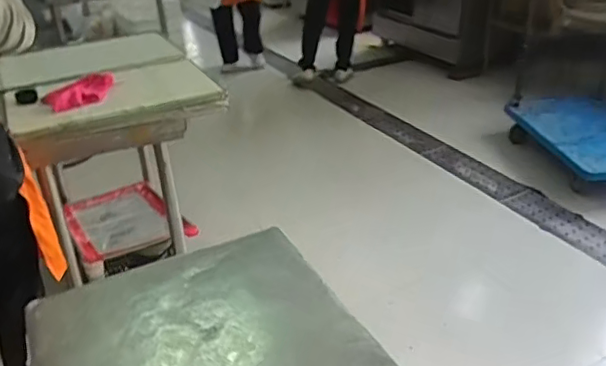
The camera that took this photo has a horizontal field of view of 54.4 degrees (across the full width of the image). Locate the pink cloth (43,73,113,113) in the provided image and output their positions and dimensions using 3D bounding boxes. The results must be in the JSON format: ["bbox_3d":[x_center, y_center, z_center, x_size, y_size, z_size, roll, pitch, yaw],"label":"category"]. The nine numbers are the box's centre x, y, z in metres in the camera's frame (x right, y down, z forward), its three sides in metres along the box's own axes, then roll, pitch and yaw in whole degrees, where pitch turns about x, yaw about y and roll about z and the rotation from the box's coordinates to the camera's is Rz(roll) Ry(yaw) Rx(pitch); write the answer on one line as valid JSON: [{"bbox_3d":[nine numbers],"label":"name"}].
[{"bbox_3d":[-0.565,-0.232,1.507,0.178,0.065,0.042,-20,33,-28],"label":"pink cloth"}]

